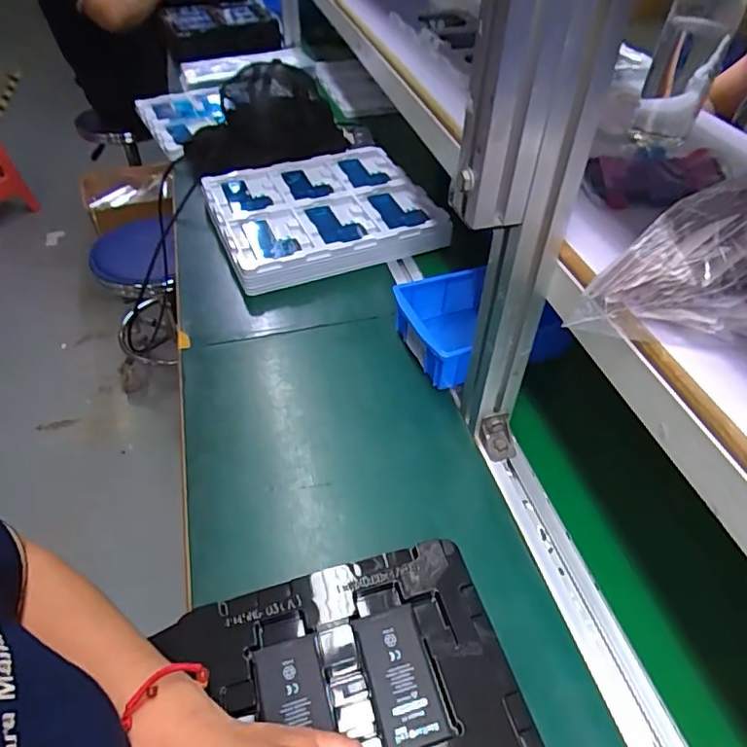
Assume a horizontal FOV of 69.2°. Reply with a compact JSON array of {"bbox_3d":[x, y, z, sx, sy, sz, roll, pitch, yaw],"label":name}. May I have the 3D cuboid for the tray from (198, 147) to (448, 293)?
[{"bbox_3d":[-0.087,-0.254,0.863,0.322,0.060,0.283,-15,47,-17],"label":"tray"}]

